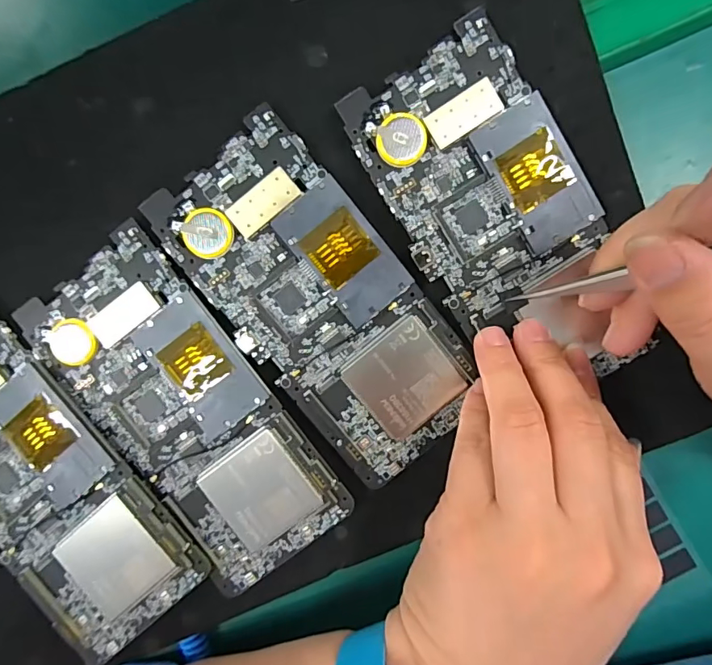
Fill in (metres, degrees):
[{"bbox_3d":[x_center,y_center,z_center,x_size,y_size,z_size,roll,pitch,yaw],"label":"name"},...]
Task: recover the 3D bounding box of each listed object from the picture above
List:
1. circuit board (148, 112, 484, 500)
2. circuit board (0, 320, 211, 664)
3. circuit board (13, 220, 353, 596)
[{"bbox_3d":[-0.014,-0.011,0.200,0.072,0.011,0.149,-40,85,5],"label":"circuit board"},{"bbox_3d":[-0.136,0.067,0.203,0.070,0.009,0.150,-40,85,5],"label":"circuit board"},{"bbox_3d":[-0.072,0.034,0.202,0.067,0.004,0.152,-37,85,5],"label":"circuit board"}]

